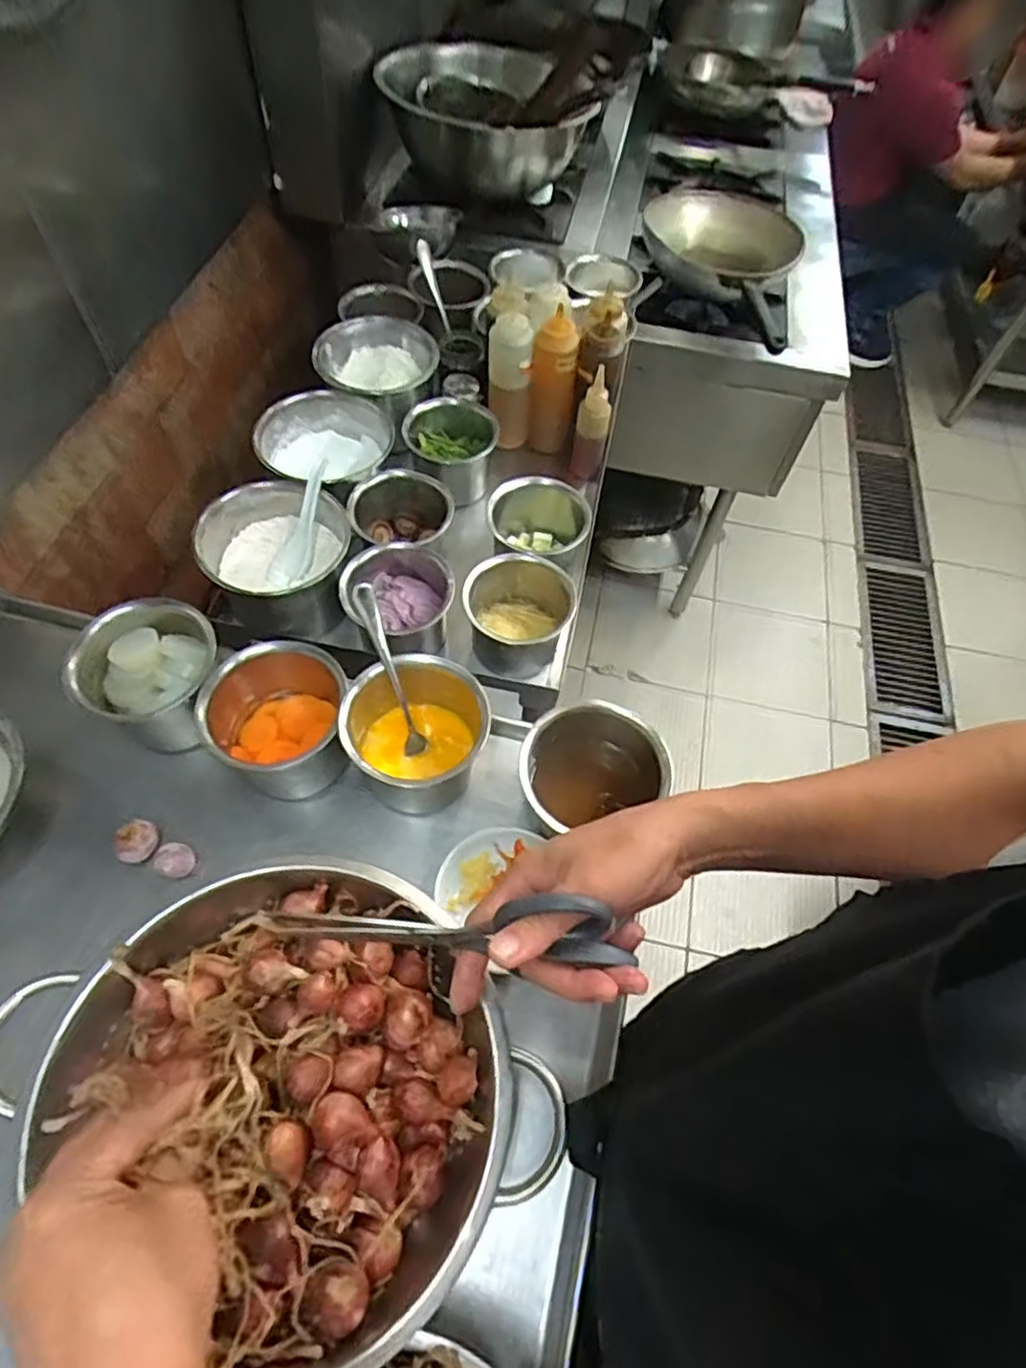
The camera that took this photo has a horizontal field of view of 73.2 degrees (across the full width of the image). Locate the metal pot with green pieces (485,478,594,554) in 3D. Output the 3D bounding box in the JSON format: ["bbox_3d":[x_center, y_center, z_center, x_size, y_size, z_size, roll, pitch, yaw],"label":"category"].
[{"bbox_3d":[0.029,-0.183,0.821,0.112,0.110,0.099,5,58,0],"label":"metal pot with green pieces"}]

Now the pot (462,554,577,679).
[{"bbox_3d":[0.007,-0.068,0.766,0.117,0.096,0.110,1,58,-2],"label":"pot"}]

